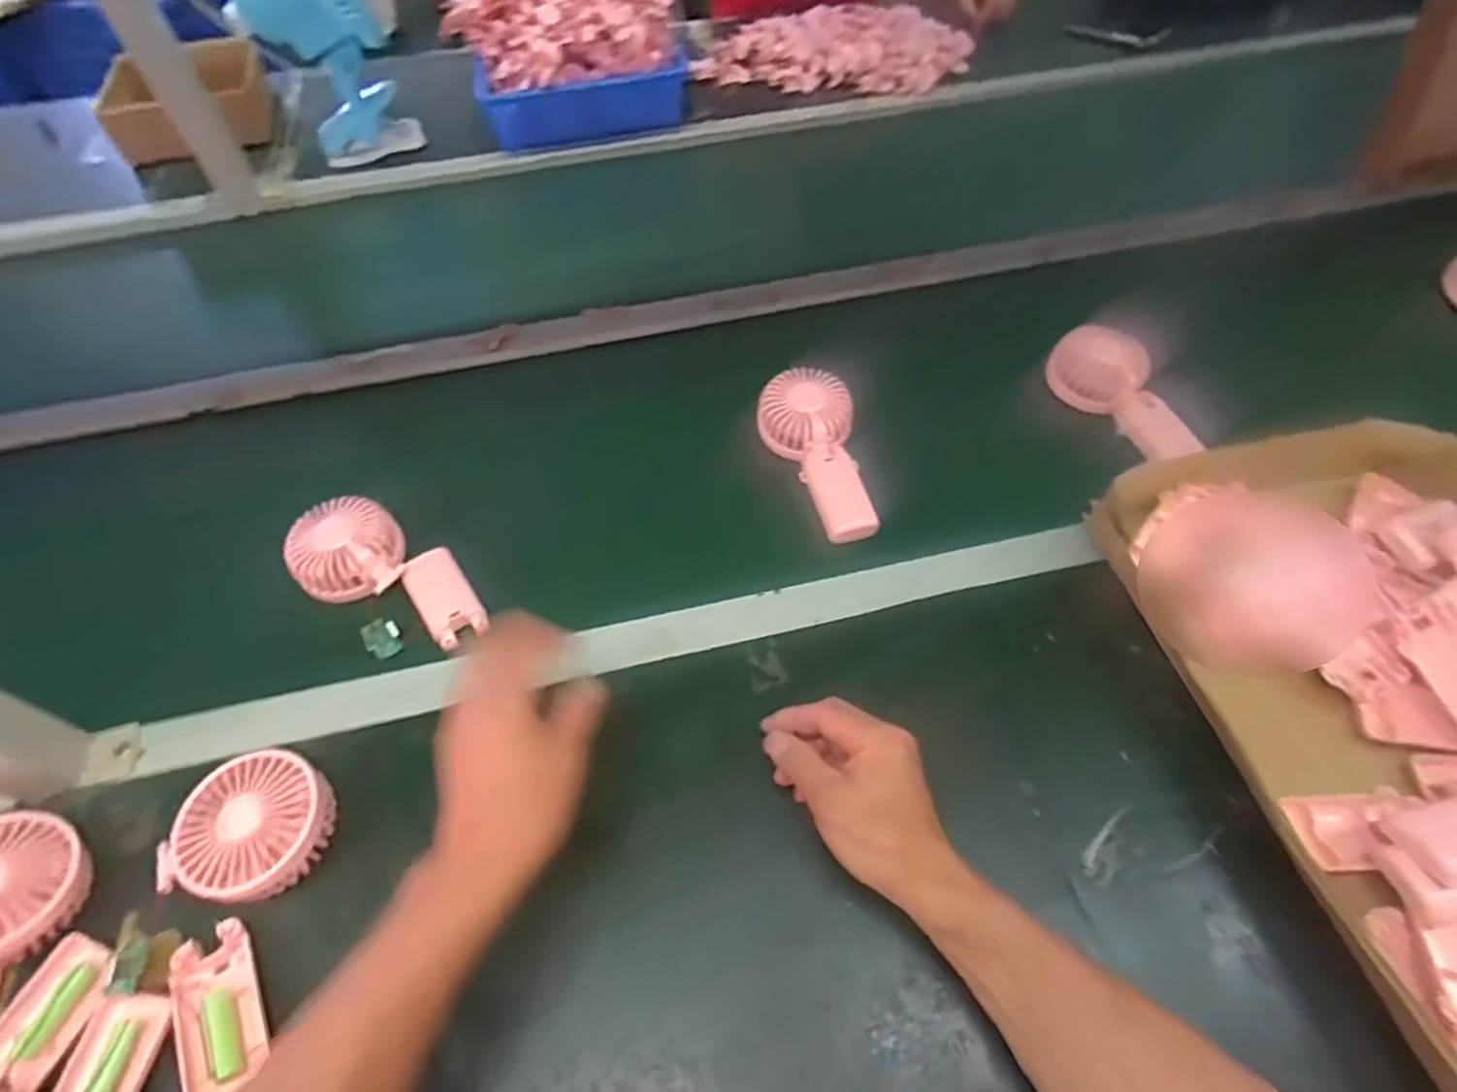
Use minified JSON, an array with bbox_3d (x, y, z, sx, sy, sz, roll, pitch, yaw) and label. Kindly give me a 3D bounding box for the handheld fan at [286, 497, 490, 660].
[{"bbox_3d":[-0.283,0.022,0.600,0.169,0.044,0.093,32,62,23],"label":"handheld fan"}]

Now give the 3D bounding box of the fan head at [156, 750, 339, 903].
[{"bbox_3d":[-0.307,0.186,0.473,0.086,0.040,0.097,25,60,19],"label":"fan head"}]

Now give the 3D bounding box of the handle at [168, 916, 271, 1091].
[{"bbox_3d":[-0.298,0.272,0.427,0.042,0.012,0.093,-27,58,-15],"label":"handle"}]

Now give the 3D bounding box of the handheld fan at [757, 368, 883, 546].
[{"bbox_3d":[0.087,-0.081,0.664,0.080,0.037,0.174,-16,68,-9],"label":"handheld fan"}]

